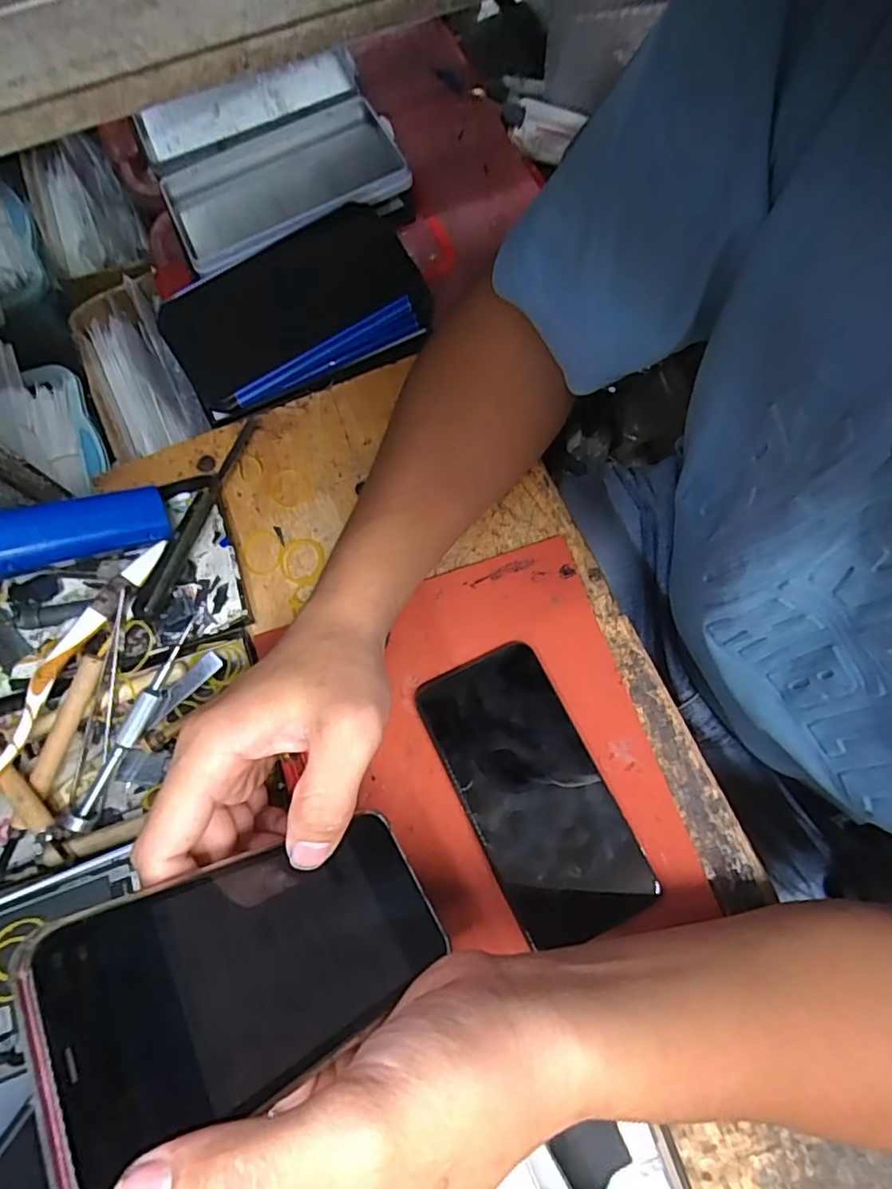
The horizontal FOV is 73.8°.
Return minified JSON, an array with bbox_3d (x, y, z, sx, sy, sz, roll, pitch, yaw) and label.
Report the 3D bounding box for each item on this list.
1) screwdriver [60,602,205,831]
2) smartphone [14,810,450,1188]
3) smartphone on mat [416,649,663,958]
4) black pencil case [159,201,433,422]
[{"bbox_3d":[-0.174,0.067,0.339,0.014,0.011,0.136,22,75,7],"label":"screwdriver"},{"bbox_3d":[-0.062,0.129,0.215,0.006,0.149,0.071,-49,61,27],"label":"smartphone"},{"bbox_3d":[0.047,0.107,0.329,0.075,0.012,0.155,-26,75,-8],"label":"smartphone on mat"},{"bbox_3d":[-0.104,-0.202,0.425,0.182,0.034,0.113,-25,75,-7],"label":"black pencil case"}]

